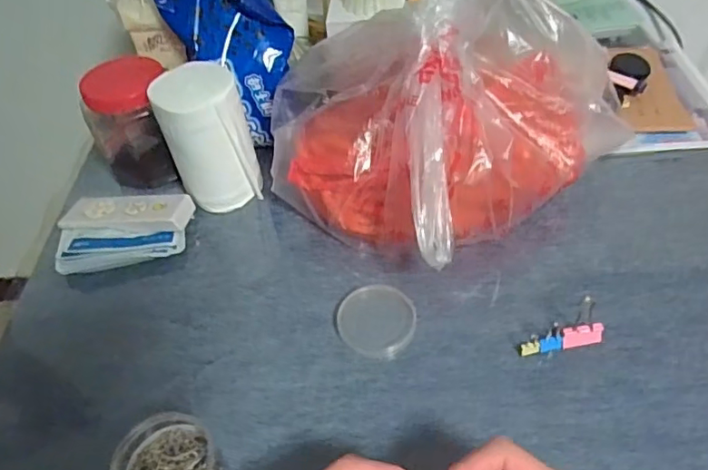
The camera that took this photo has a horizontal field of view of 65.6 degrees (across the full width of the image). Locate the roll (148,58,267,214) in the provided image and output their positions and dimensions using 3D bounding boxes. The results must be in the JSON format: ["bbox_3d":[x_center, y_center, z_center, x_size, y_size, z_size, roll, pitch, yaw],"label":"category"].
[{"bbox_3d":[-0.149,-0.098,0.568,0.082,0.137,0.070,-18,48,-12],"label":"roll"}]

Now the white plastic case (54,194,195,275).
[{"bbox_3d":[-0.236,-0.008,0.565,0.126,0.028,0.093,-5,47,1],"label":"white plastic case"}]

